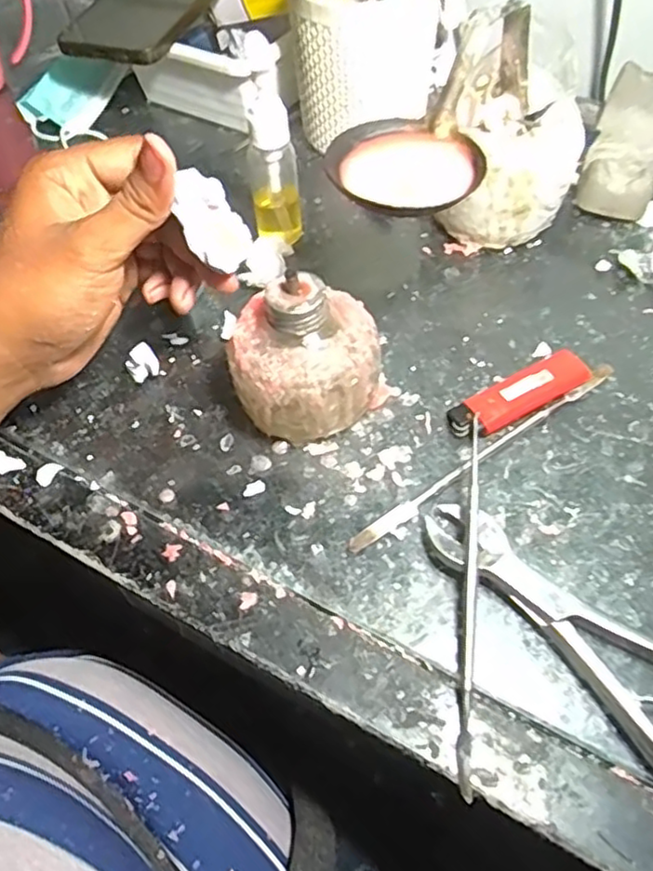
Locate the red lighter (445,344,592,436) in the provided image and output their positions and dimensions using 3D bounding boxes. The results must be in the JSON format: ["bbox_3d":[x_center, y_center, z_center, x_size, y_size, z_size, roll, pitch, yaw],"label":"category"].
[{"bbox_3d":[0.100,-0.020,0.349,0.081,0.012,0.022,-27,59,-14],"label":"red lighter"}]

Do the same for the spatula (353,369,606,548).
[{"bbox_3d":[0.081,0.008,0.334,0.170,0.005,0.009,-32,60,-17],"label":"spatula"}]

